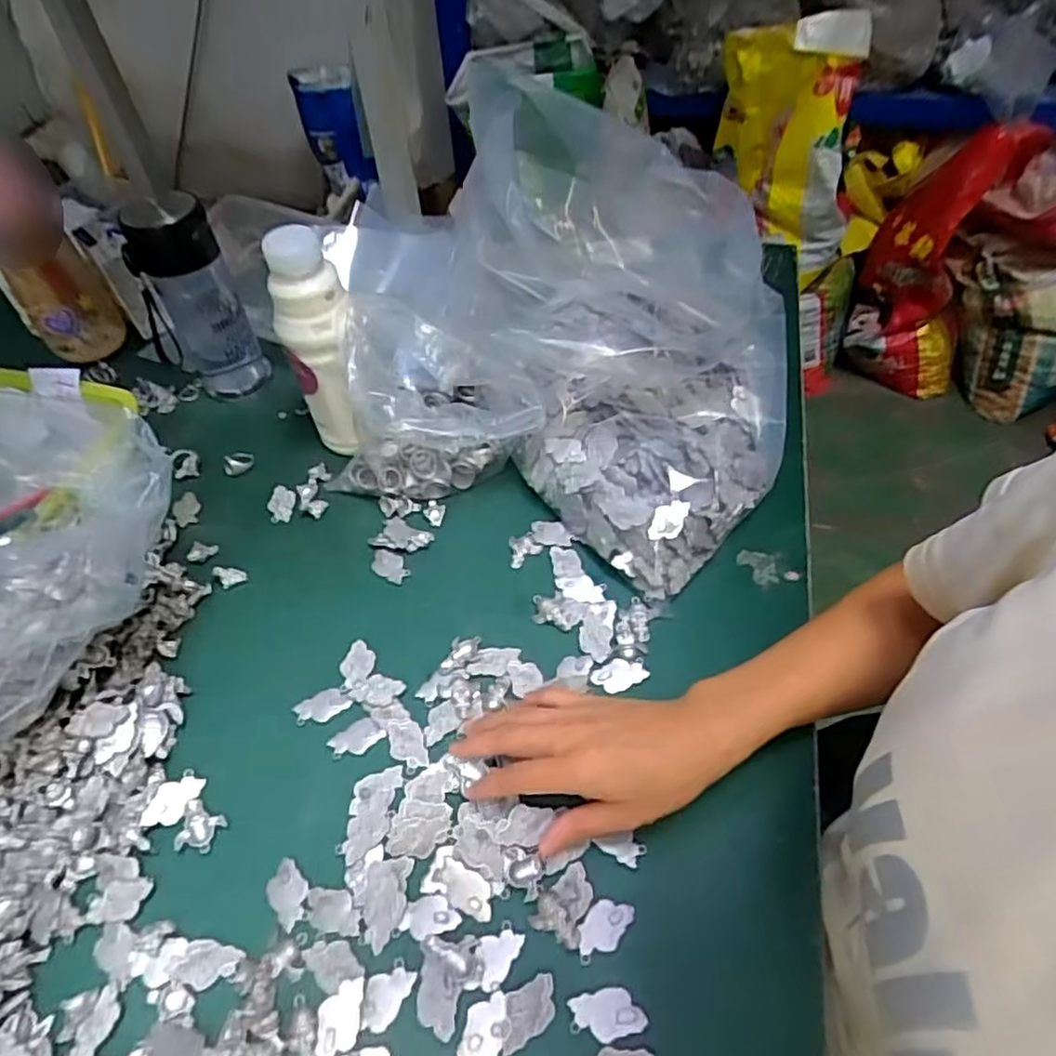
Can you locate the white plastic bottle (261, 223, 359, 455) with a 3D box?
[{"bbox_3d":[-0.167,-0.143,0.564,0.054,0.194,0.054,9,51,9],"label":"white plastic bottle"}]

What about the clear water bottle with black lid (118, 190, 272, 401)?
[{"bbox_3d":[-0.313,-0.211,0.632,0.082,0.182,0.060,-26,54,-18],"label":"clear water bottle with black lid"}]

